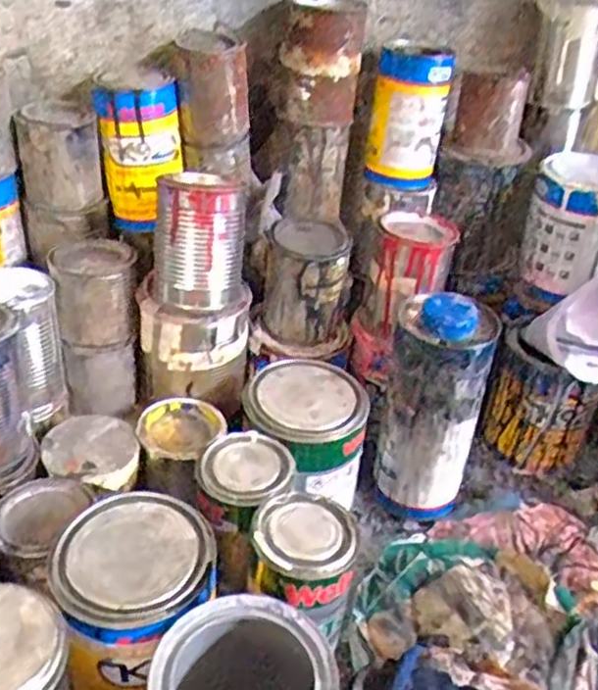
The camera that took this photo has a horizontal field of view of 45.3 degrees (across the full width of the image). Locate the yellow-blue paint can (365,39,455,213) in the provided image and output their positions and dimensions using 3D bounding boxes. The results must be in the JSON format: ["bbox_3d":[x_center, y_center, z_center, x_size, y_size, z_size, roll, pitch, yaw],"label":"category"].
[{"bbox_3d":[0.110,-0.219,0.715,0.074,0.139,0.066,12,35,7],"label":"yellow-blue paint can"}]

